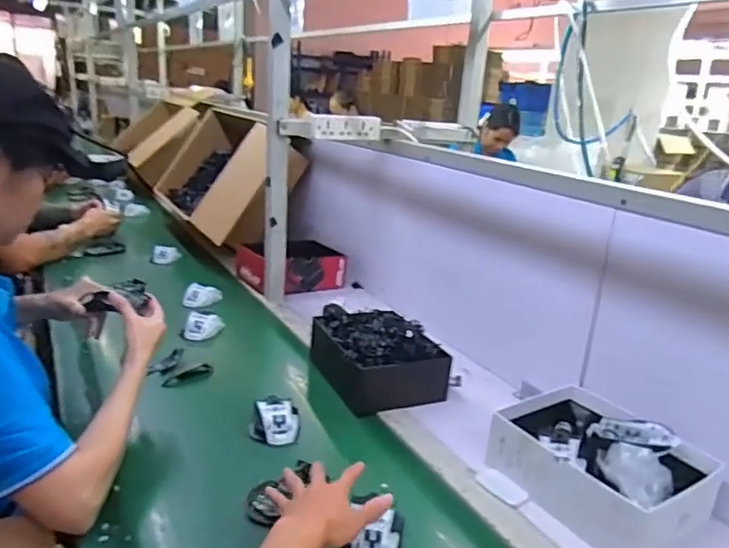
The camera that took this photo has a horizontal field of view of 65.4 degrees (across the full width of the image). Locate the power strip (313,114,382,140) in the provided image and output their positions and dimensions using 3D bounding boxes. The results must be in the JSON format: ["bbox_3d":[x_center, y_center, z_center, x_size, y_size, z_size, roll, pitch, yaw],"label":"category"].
[{"bbox_3d":[-0.040,-0.335,1.301,0.169,0.051,0.027,-3,19,-23],"label":"power strip"}]

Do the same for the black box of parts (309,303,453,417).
[{"bbox_3d":[0.020,0.146,1.054,0.188,0.111,0.240,-6,21,-26],"label":"black box of parts"}]

